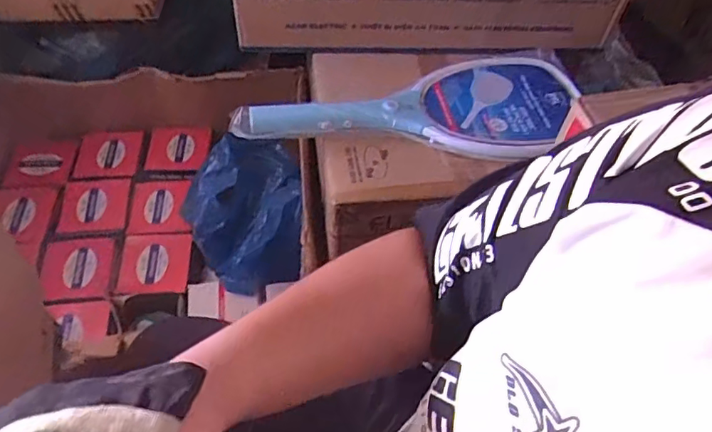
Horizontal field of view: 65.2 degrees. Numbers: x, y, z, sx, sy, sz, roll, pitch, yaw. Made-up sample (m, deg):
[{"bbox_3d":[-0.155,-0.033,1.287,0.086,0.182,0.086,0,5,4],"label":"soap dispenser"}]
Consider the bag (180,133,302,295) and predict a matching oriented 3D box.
[{"bbox_3d":[-0.192,0.003,0.970,0.190,0.137,0.243,-3,55,-7],"label":"bag"}]

